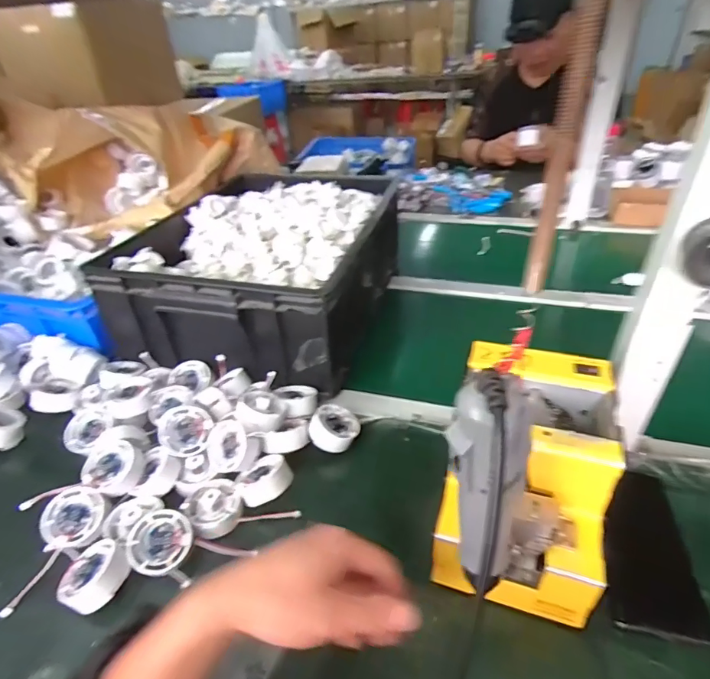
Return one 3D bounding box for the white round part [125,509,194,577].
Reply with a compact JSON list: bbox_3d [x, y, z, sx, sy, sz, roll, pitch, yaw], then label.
[{"bbox_3d":[-0.183,0.193,0.428,0.054,0.020,0.055,-27,70,-25],"label":"white round part"}]

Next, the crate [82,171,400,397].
[{"bbox_3d":[-0.139,-0.129,0.741,0.345,0.162,0.416,8,37,15],"label":"crate"}]

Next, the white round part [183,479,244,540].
[{"bbox_3d":[-0.148,0.175,0.475,0.053,0.033,0.053,-2,36,2],"label":"white round part"}]

